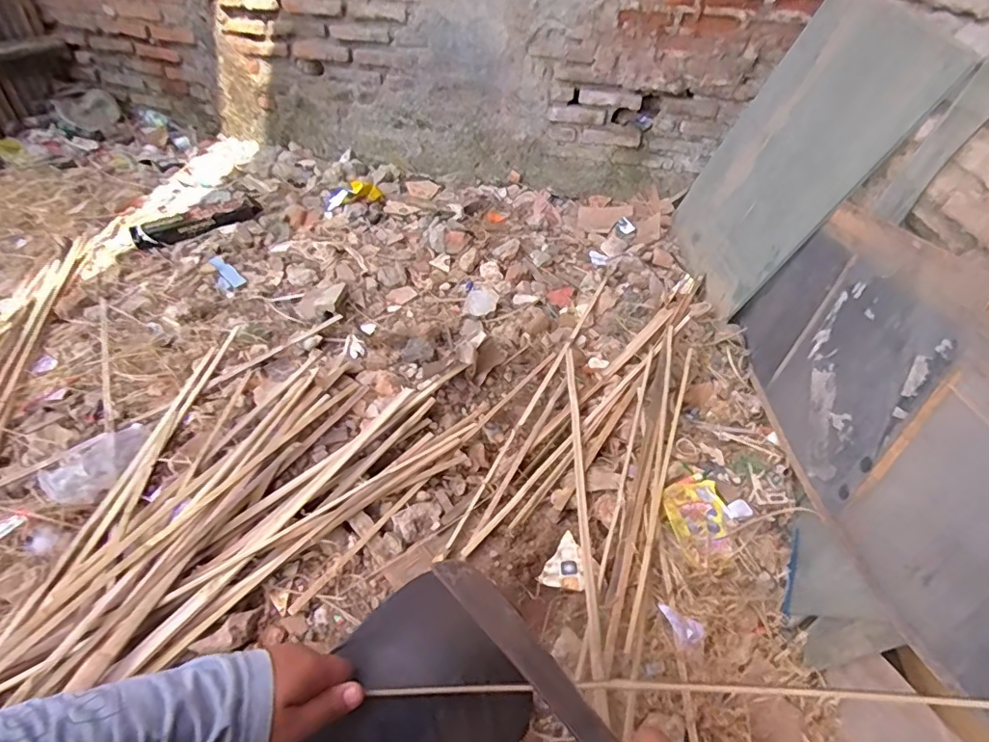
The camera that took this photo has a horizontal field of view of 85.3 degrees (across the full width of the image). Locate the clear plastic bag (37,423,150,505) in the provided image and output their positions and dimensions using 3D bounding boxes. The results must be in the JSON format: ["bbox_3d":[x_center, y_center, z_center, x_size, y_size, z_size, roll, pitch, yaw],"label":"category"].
[{"bbox_3d":[-0.720,0.167,0.986,0.118,0.059,0.182,26,47,22],"label":"clear plastic bag"}]

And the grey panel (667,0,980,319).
[{"bbox_3d":[0.759,-0.569,1.438,0.024,0.743,0.614,17,44,-15],"label":"grey panel"}]

